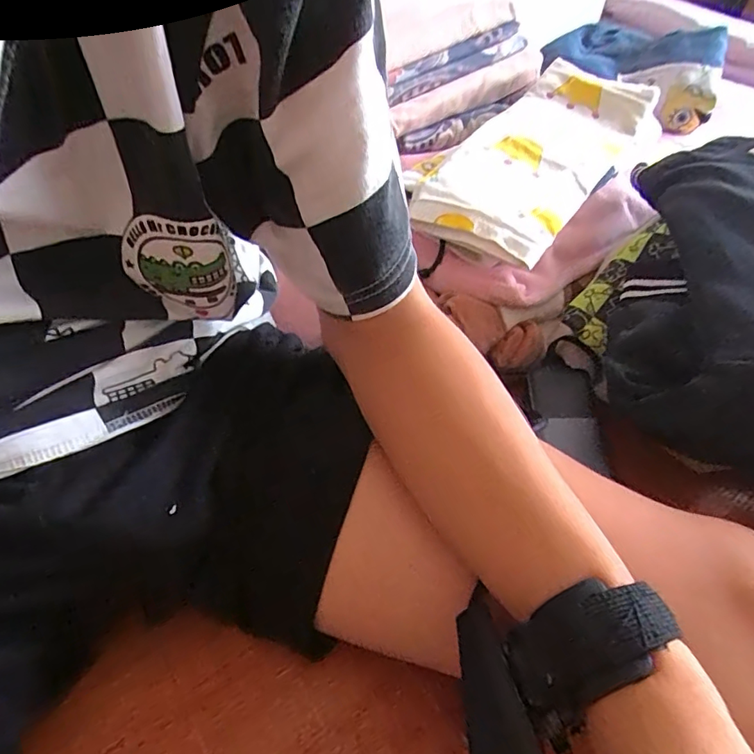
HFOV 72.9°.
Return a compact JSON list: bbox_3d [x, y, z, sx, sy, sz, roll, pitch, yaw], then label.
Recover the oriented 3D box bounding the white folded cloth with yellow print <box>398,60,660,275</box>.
[{"bbox_3d":[0.155,-0.223,0.499,0.136,0.034,0.313,33,59,15],"label":"white folded cloth with yellow print"}]

